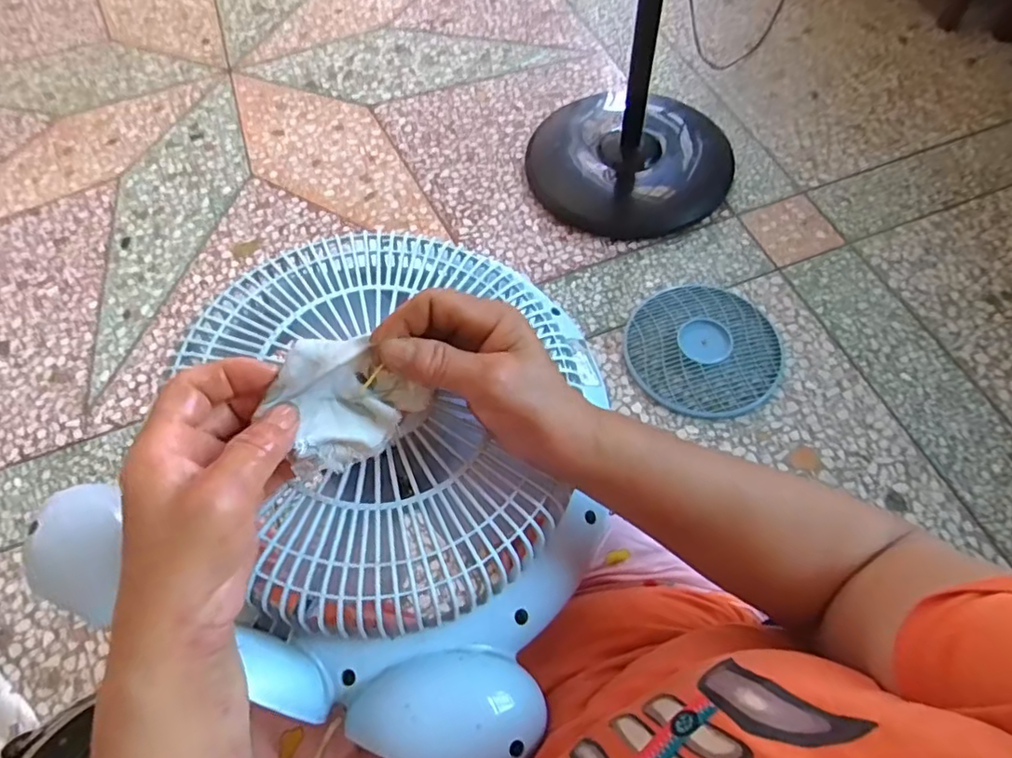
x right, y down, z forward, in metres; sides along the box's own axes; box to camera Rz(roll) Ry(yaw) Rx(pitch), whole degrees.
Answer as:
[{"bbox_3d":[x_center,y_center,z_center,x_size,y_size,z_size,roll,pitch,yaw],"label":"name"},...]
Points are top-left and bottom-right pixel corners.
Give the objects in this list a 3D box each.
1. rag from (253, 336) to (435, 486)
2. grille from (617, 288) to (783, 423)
[{"bbox_3d":[-0.083,0.009,0.302,0.073,0.044,0.054,-25,64,-9],"label":"rag"},{"bbox_3d":[0.335,-0.058,0.982,0.247,0.019,0.251,-2,63,3],"label":"grille"}]

